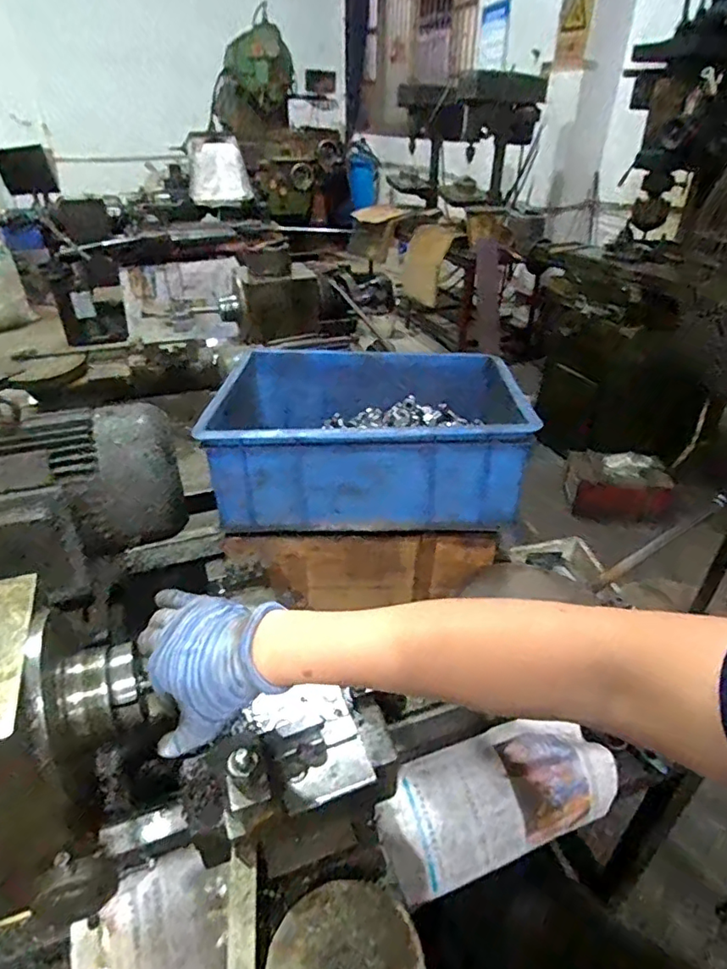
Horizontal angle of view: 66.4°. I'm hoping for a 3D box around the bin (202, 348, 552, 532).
[{"bbox_3d":[0.007,-0.081,0.778,0.395,0.135,0.298,0,33,0],"label":"bin"}]

